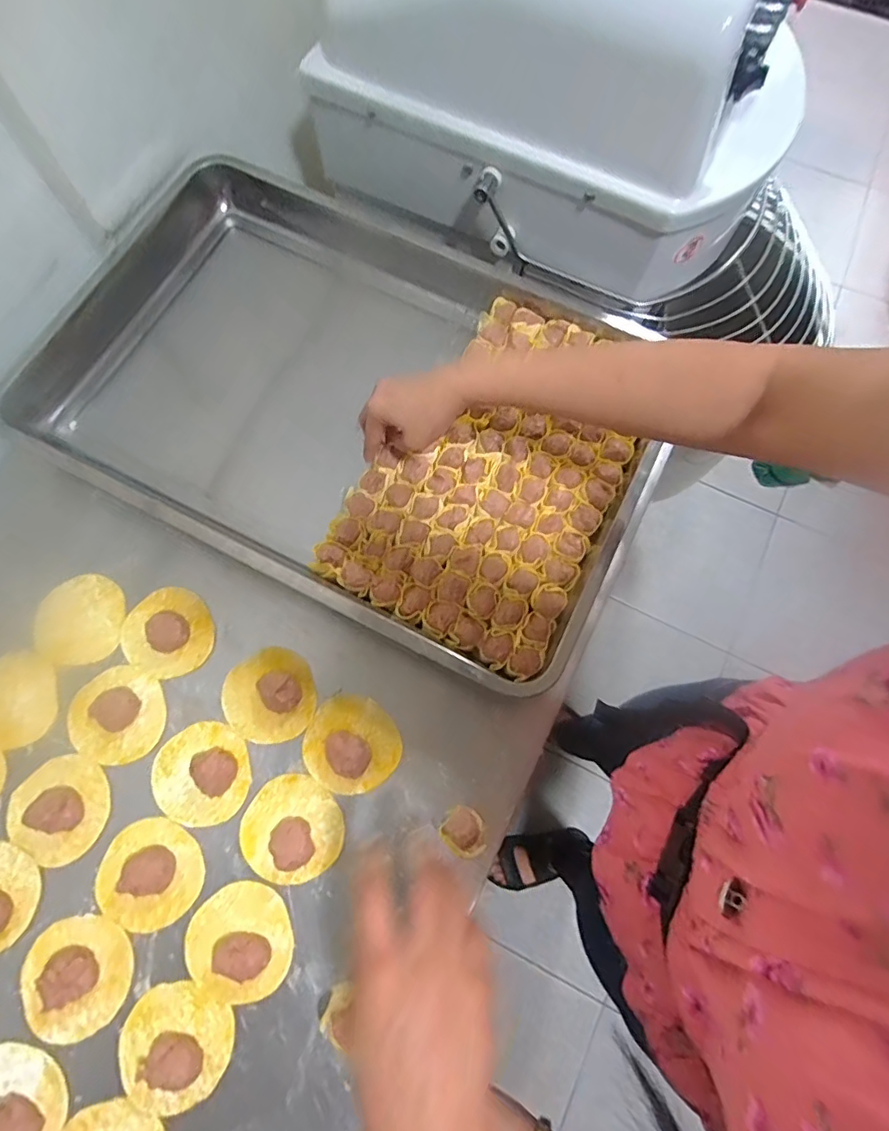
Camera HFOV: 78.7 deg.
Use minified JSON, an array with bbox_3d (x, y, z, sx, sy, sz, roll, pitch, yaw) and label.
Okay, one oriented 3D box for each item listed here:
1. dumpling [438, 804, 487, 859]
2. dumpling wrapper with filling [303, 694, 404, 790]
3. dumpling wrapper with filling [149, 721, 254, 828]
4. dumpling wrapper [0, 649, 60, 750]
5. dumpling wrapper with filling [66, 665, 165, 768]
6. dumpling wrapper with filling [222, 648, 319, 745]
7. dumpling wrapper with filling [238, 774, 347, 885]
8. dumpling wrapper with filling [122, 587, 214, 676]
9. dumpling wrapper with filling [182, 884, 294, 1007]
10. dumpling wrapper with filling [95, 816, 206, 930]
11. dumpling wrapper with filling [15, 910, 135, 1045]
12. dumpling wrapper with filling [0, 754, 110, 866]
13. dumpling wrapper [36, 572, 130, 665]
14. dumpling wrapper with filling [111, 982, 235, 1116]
[{"bbox_3d":[0.018,0.215,0.441,0.037,0.036,0.031,42,77,11],"label":"dumpling"},{"bbox_3d":[-0.081,0.155,0.470,0.081,0.019,0.077,0,73,-1],"label":"dumpling wrapper with filling"},{"bbox_3d":[-0.207,0.176,0.462,0.081,0.015,0.079,0,73,-1],"label":"dumpling wrapper with filling"},{"bbox_3d":[-0.389,0.119,0.490,0.092,0.007,0.077,32,72,13],"label":"dumpling wrapper"},{"bbox_3d":[-0.289,0.131,0.475,0.082,0.010,0.079,0,73,-1],"label":"dumpling wrapper with filling"},{"bbox_3d":[-0.156,0.114,0.480,0.079,0.022,0.081,0,73,-1],"label":"dumpling wrapper with filling"},{"bbox_3d":[-0.126,0.219,0.450,0.082,0.016,0.078,0,73,-1],"label":"dumpling wrapper with filling"},{"bbox_3d":[-0.254,0.060,0.496,0.078,0.020,0.081,0,73,-1],"label":"dumpling wrapper with filling"},{"bbox_3d":[-0.164,0.295,0.422,0.084,0.021,0.078,0,73,-1],"label":"dumpling wrapper with filling"},{"bbox_3d":[-0.240,0.248,0.437,0.082,0.018,0.078,0,73,-1],"label":"dumpling wrapper with filling"},{"bbox_3d":[-0.286,0.317,0.416,0.085,0.016,0.079,0,73,-1],"label":"dumpling wrapper with filling"},{"bbox_3d":[-0.321,0.201,0.449,0.079,0.016,0.079,0,73,-1],"label":"dumpling wrapper with filling"},{"bbox_3d":[-0.339,0.050,0.504,0.079,0.005,0.079,0,75,0],"label":"dumpling wrapper"},{"bbox_3d":[-0.204,0.361,0.405,0.081,0.014,0.077,0,73,-1],"label":"dumpling wrapper with filling"}]

